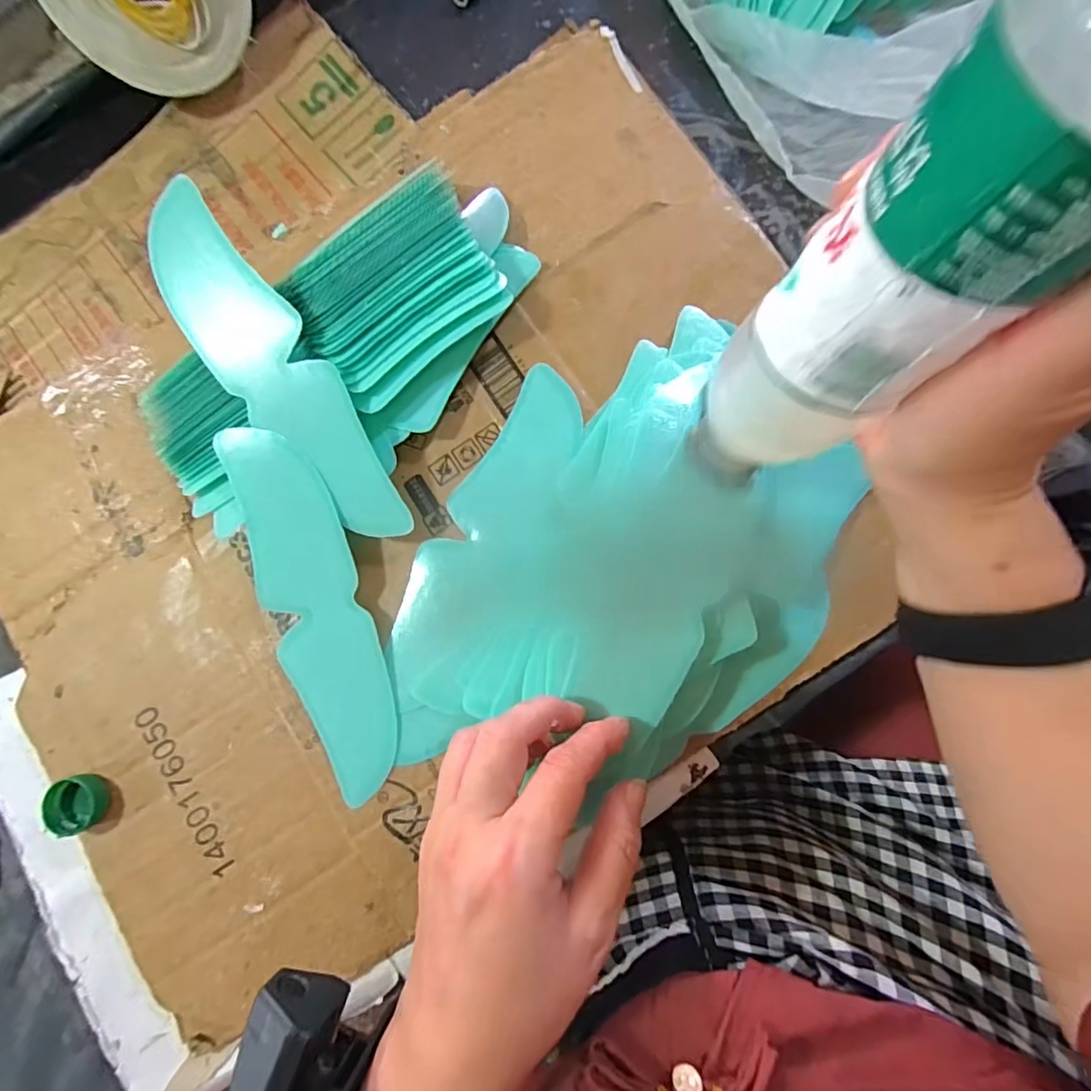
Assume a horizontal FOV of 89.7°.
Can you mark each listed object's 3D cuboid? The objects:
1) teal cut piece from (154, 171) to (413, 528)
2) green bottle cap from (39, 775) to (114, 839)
[{"bbox_3d":[-0.149,-0.094,0.306,0.053,0.013,0.214,-35,94,0],"label":"teal cut piece"},{"bbox_3d":[-0.275,0.152,0.322,0.032,0.012,0.032,-1,82,5],"label":"green bottle cap"}]

